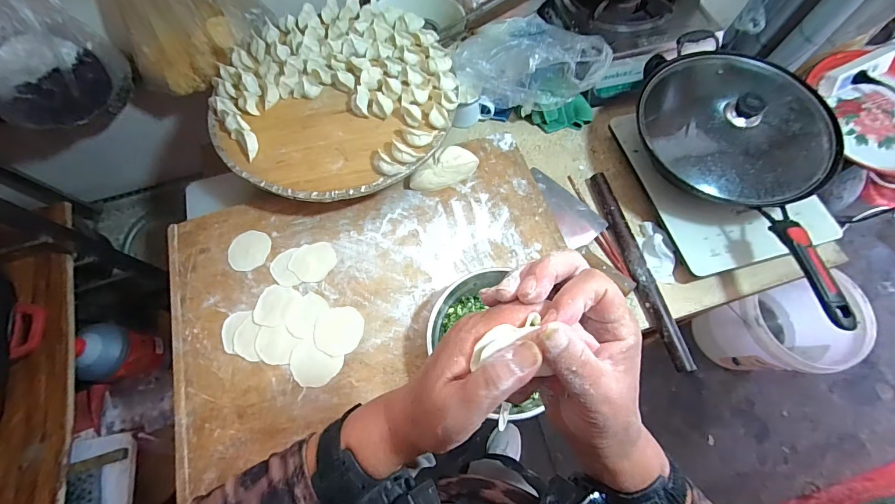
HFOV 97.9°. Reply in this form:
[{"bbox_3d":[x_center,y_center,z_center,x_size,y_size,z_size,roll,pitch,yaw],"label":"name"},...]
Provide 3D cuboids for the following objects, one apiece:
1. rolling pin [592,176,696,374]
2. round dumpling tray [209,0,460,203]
[{"bbox_3d":[0.338,0.021,0.692,0.029,0.033,0.375,-13,71,-4],"label":"rolling pin"},{"bbox_3d":[-0.208,-0.303,0.718,0.432,0.036,0.443,0,71,1],"label":"round dumpling tray"}]

